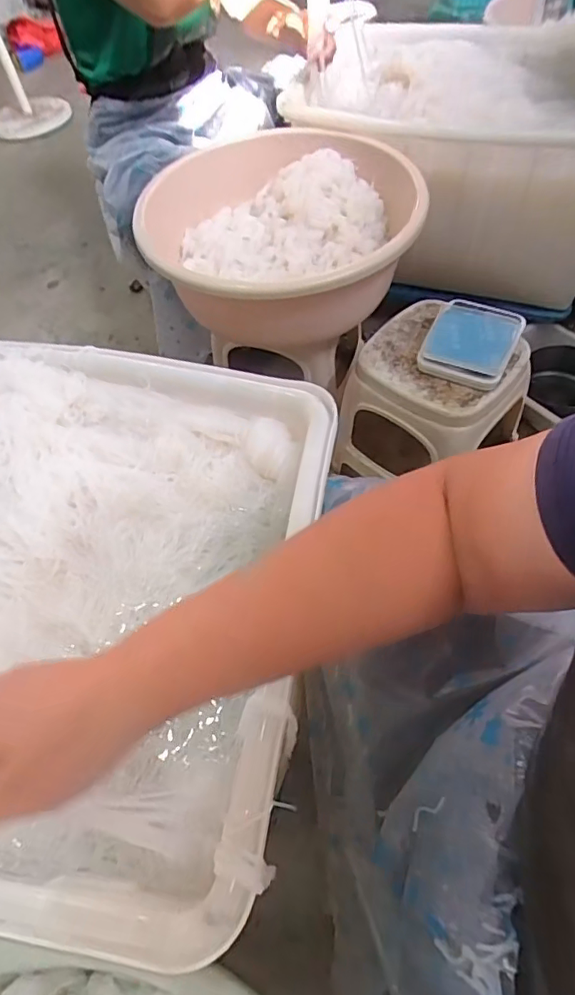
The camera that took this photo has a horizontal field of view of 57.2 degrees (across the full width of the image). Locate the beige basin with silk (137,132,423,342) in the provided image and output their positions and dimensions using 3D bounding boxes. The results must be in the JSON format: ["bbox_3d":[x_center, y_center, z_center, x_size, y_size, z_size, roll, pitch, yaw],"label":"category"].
[{"bbox_3d":[-0.022,-0.447,0.903,0.444,0.165,0.437,-3,56,4],"label":"beige basin with silk"}]

